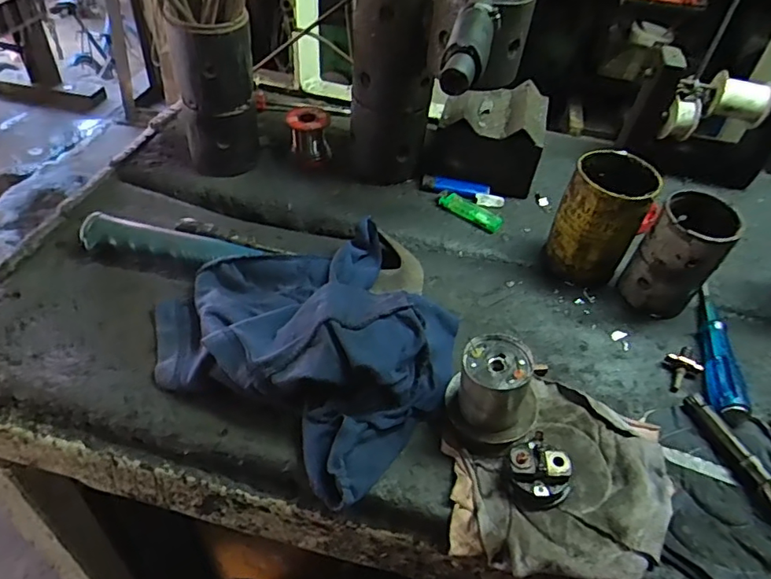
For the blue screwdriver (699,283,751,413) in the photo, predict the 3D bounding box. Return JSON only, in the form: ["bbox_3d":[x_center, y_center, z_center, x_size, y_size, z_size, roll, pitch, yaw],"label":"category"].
[{"bbox_3d":[0.308,0.050,0.498,0.025,0.031,0.163,17,46,11],"label":"blue screwdriver"}]

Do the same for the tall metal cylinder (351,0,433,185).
[{"bbox_3d":[0.009,-0.238,0.605,0.088,0.230,0.097,5,45,-1],"label":"tall metal cylinder"}]

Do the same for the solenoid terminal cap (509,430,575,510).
[{"bbox_3d":[0.112,0.132,0.393,0.039,0.026,0.043,-21,51,-24],"label":"solenoid terminal cap"}]

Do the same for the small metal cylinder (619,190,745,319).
[{"bbox_3d":[0.277,-0.031,0.515,0.067,0.105,0.075,31,51,23],"label":"small metal cylinder"}]

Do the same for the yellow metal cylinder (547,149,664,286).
[{"bbox_3d":[0.211,-0.068,0.538,0.074,0.115,0.074,27,49,20],"label":"yellow metal cylinder"}]

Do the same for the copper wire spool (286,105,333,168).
[{"bbox_3d":[-0.093,-0.187,0.666,0.049,0.058,0.041,3,45,-3],"label":"copper wire spool"}]

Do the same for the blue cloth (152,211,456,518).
[{"bbox_3d":[-0.059,0.017,0.468,0.244,0.068,0.222,29,50,21],"label":"blue cloth"}]

